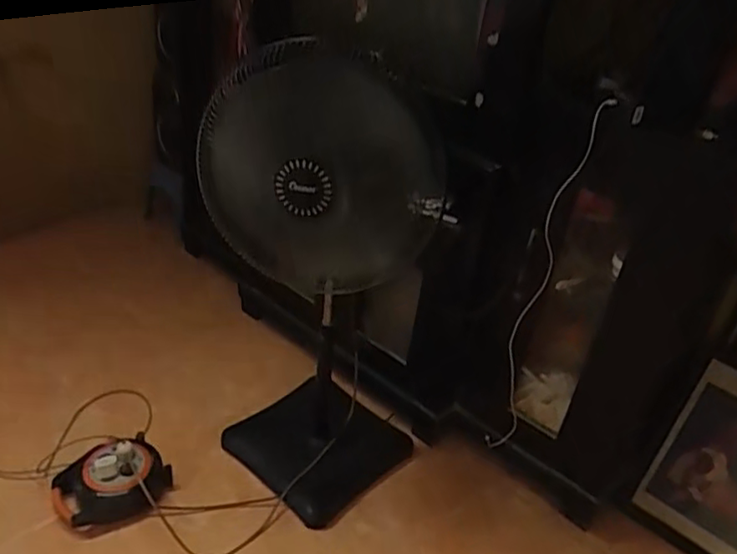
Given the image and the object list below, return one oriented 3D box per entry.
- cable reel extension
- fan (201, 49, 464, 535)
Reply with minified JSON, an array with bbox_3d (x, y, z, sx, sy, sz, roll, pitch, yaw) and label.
[{"bbox_3d":[-0.556,0.454,1.461,0.234,0.092,0.185,-18,41,-32],"label":"cable reel extension"},{"bbox_3d":[-0.093,0.080,1.369,0.380,0.903,0.377,20,36,18],"label":"fan"}]

